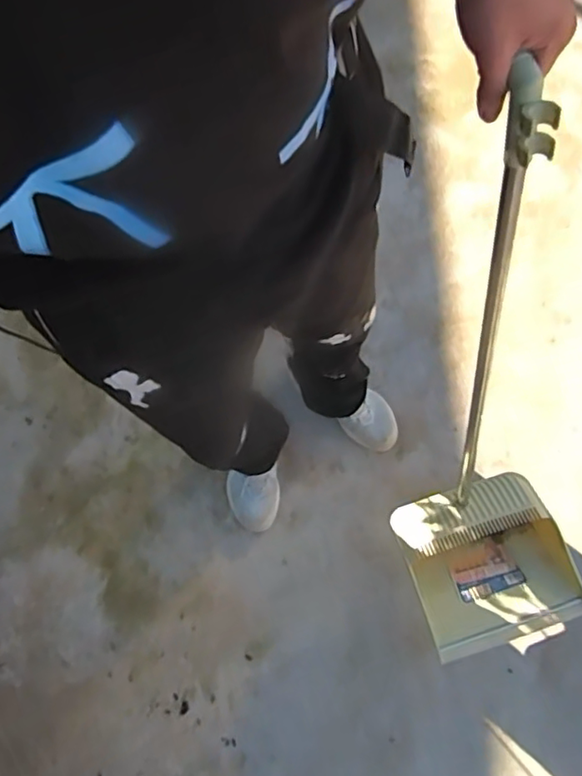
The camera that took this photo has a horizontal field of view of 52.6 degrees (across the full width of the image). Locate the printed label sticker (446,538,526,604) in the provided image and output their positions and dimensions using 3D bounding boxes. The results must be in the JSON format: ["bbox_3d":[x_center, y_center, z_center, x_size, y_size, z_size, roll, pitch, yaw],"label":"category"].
[{"bbox_3d":[0.320,0.301,0.979,0.106,0.009,0.080,-18,60,-4],"label":"printed label sticker"}]

